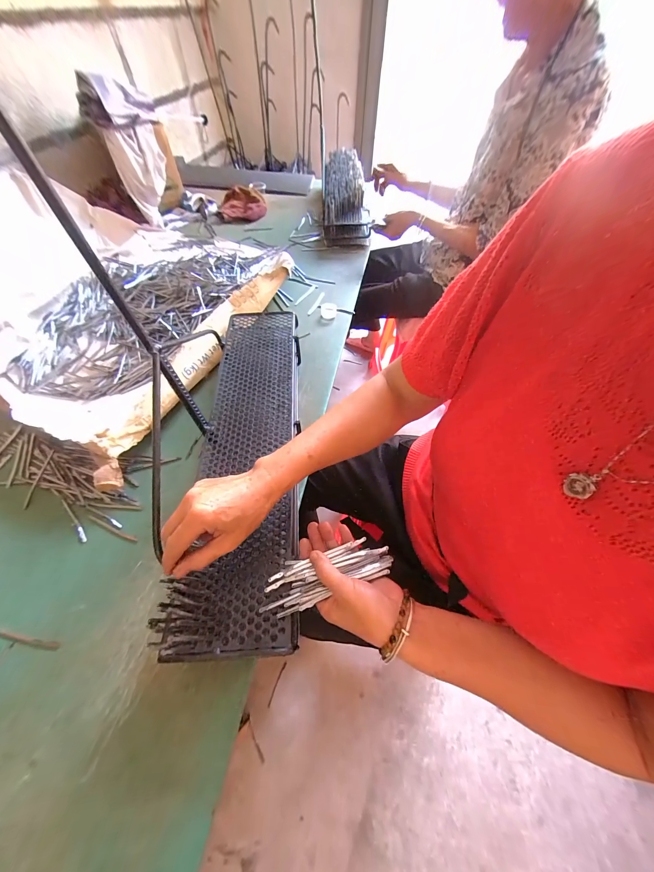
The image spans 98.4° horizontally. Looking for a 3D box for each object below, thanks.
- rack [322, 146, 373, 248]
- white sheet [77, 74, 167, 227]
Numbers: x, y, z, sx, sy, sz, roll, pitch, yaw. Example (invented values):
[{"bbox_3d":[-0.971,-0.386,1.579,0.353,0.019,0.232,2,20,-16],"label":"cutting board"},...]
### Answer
[{"bbox_3d":[0.055,-0.885,1.041,0.146,0.135,0.561,-1,58,-3],"label":"rack"},{"bbox_3d":[-0.636,-0.960,0.961,0.153,0.307,0.207,23,61,15],"label":"white sheet"}]

